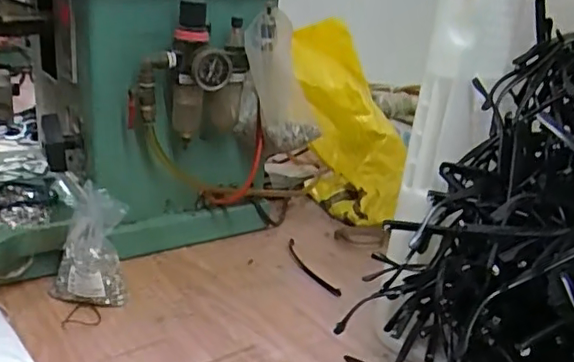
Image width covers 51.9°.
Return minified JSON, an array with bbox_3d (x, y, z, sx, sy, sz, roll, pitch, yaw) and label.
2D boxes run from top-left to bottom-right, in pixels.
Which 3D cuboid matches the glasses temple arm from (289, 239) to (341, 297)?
[{"bbox_3d":[0.026,0.103,0.708,0.017,0.013,0.145,-3,21,-20],"label":"glasses temple arm"}]

